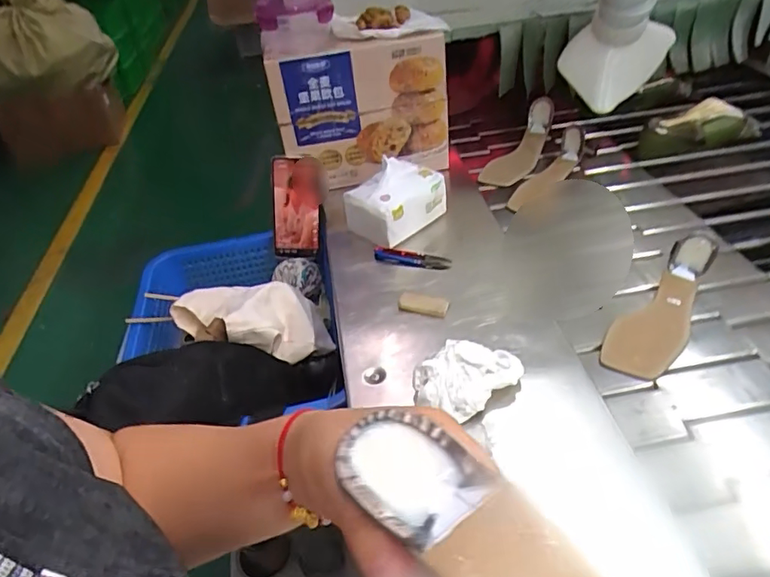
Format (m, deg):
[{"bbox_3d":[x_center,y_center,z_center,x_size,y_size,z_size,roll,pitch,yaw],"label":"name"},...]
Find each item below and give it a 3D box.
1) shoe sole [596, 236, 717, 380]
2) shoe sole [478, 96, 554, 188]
[{"bbox_3d":[0.337,0.016,0.634,0.072,0.062,0.213,26,51,33],"label":"shoe sole"},{"bbox_3d":[0.254,-0.282,0.996,0.074,0.081,0.250,15,46,25],"label":"shoe sole"}]

